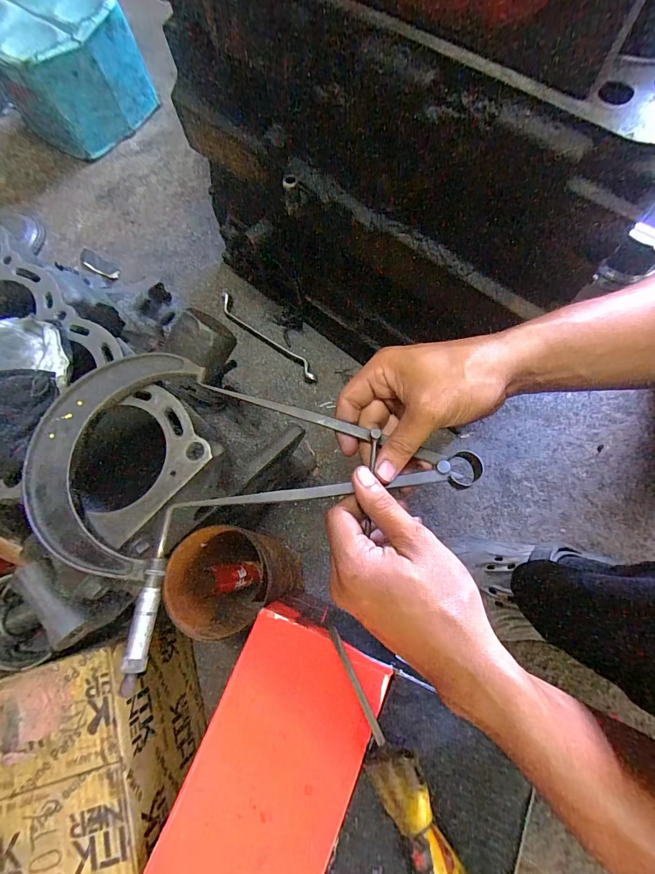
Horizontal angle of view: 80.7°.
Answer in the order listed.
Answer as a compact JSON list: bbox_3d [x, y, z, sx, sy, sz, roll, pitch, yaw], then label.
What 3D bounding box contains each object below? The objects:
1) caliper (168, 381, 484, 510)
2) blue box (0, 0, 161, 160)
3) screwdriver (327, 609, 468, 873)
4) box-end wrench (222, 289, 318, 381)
[{"bbox_3d":[0.003,0.008,0.284,0.217,0.013,0.094,3,72,1],"label":"caliper"},{"bbox_3d":[-0.506,-0.712,0.750,0.223,0.183,0.243,40,77,14],"label":"blue box"},{"bbox_3d":[0.048,0.236,0.272,0.032,0.034,0.196,-25,72,-5],"label":"screwdriver"},{"bbox_3d":[-0.100,-0.164,0.633,0.228,0.016,0.024,42,78,14],"label":"box-end wrench"}]

